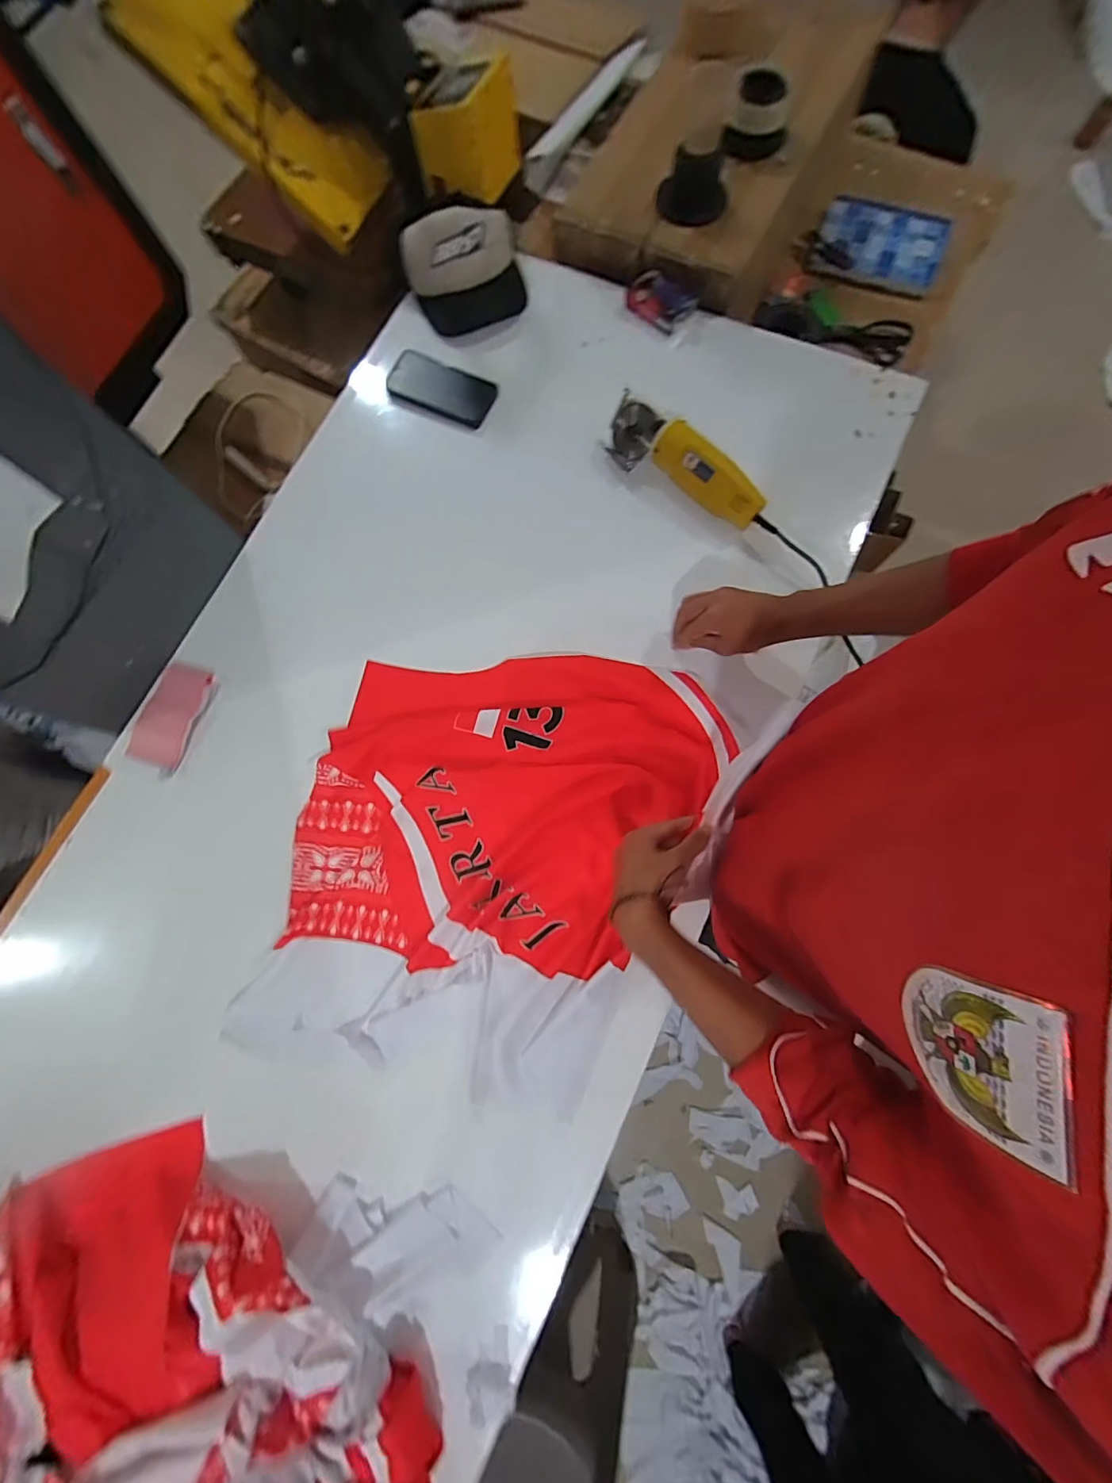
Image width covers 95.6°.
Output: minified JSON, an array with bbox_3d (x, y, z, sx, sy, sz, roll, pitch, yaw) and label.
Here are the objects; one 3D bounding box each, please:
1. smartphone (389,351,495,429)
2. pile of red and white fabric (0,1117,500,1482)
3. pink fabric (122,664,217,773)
[{"bbox_3d":[-0.173,-0.539,0.770,0.158,0.011,0.092,21,79,0],"label":"smartphone"},{"bbox_3d":[-0.370,0.660,0.483,0.502,0.084,0.411,9,78,4],"label":"pile of red and white fabric"},{"bbox_3d":[-0.512,-0.035,0.672,0.079,0.018,0.143,11,78,4],"label":"pink fabric"}]

